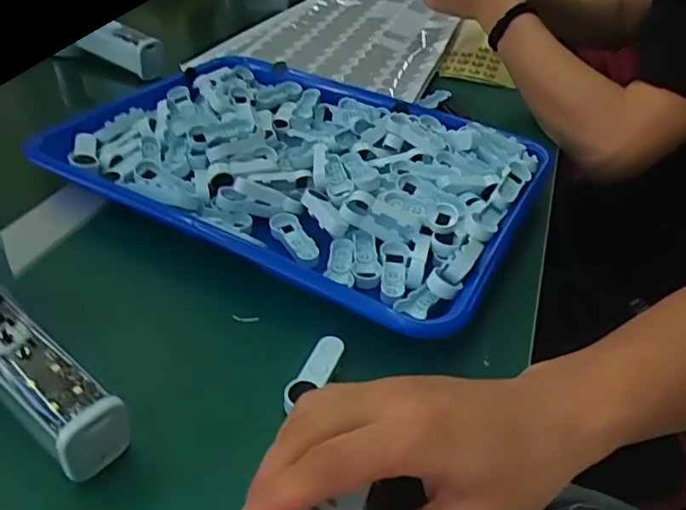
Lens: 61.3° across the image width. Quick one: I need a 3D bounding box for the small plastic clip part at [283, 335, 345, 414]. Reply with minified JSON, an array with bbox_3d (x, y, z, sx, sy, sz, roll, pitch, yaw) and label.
[{"bbox_3d":[-0.013,0.058,0.295,0.016,0.005,0.046,19,40,17],"label":"small plastic clip part"}]

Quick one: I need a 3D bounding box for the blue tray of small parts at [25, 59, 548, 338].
[{"bbox_3d":[-0.026,-0.070,0.431,0.318,0.038,0.244,21,41,19],"label":"blue tray of small parts"}]

